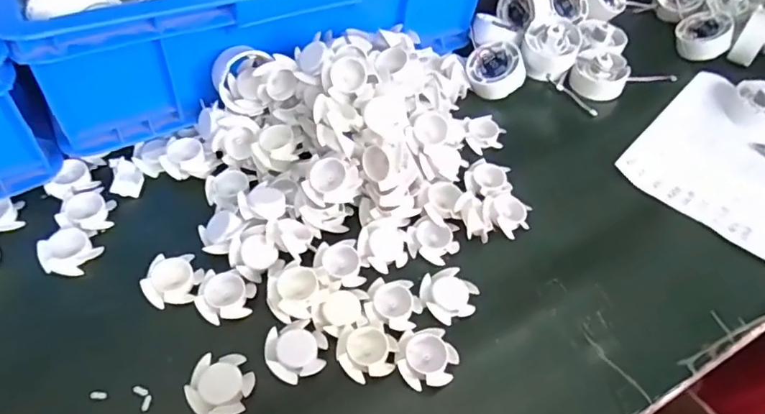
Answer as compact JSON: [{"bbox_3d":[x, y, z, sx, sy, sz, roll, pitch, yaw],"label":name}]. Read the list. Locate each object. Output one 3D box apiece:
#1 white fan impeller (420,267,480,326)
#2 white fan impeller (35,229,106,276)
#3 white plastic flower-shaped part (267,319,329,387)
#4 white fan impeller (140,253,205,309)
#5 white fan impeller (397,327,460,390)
[{"bbox_3d":[0.048,0.065,0.397,0.040,0.009,0.038,-17,57,-17],"label":"white fan impeller"},{"bbox_3d":[-0.235,0.033,0.402,0.034,0.014,0.035,23,54,12],"label":"white fan impeller"},{"bbox_3d":[-0.058,0.097,0.364,0.040,0.007,0.038,3,53,-4],"label":"white plastic flower-shaped part"},{"bbox_3d":[-0.153,0.054,0.393,0.039,0.012,0.037,0,53,-5],"label":"white fan impeller"},{"bbox_3d":[0.030,0.102,0.363,0.039,0.014,0.037,3,53,-4],"label":"white fan impeller"}]

